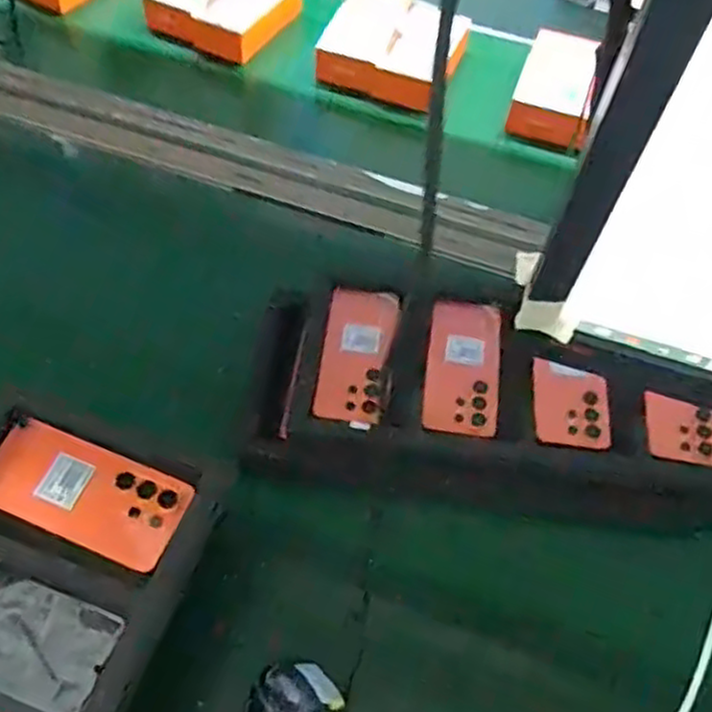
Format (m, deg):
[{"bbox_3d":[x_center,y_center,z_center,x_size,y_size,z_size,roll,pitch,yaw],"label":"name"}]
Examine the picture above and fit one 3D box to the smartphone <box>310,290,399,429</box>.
[{"bbox_3d":[0.002,-0.004,0.799,0.077,0.006,0.167,8,56,2],"label":"smartphone"}]

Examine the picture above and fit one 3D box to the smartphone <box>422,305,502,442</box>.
[{"bbox_3d":[0.119,0.010,0.795,0.077,0.013,0.158,8,56,2],"label":"smartphone"}]

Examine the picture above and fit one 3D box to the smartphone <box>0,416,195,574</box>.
[{"bbox_3d":[-0.224,0.110,0.596,0.168,0.009,0.077,20,58,10],"label":"smartphone"}]

